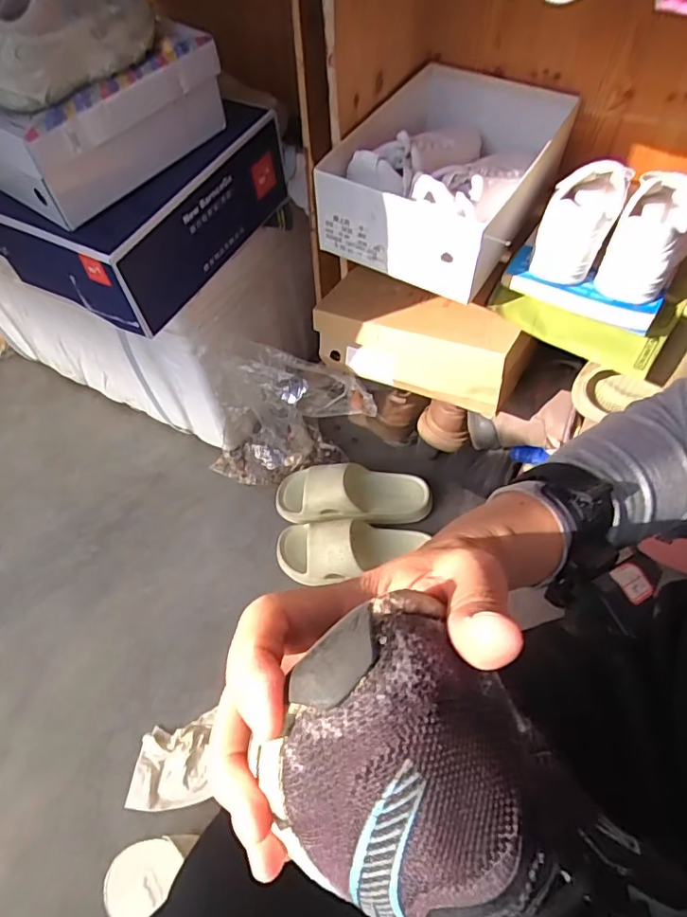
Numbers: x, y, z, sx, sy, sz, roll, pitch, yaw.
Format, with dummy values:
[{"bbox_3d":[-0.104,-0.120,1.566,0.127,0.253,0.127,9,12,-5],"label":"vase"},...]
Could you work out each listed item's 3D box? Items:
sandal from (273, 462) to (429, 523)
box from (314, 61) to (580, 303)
[{"bbox_3d":[0.014,0.059,0.907,0.259,0.064,0.098,3,55,4],"label":"sandal"},{"bbox_3d":[0.132,-0.362,0.682,0.231,0.113,0.314,22,59,17],"label":"box"}]

